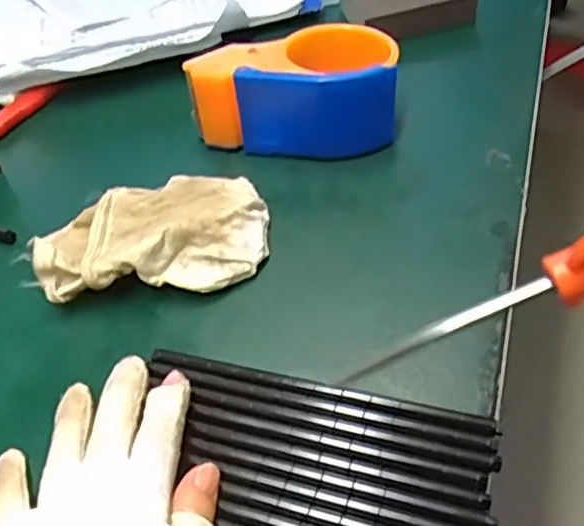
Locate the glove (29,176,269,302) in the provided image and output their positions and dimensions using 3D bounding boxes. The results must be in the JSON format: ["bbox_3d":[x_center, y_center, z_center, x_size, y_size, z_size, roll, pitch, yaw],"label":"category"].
[{"bbox_3d":[-0.080,-0.020,0.381,0.131,0.033,0.091,-7,49,0],"label":"glove"}]

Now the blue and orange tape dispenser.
[{"bbox_3d":[0.002,-0.116,0.432,0.136,0.060,0.081,-6,49,1],"label":"blue and orange tape dispenser"}]

